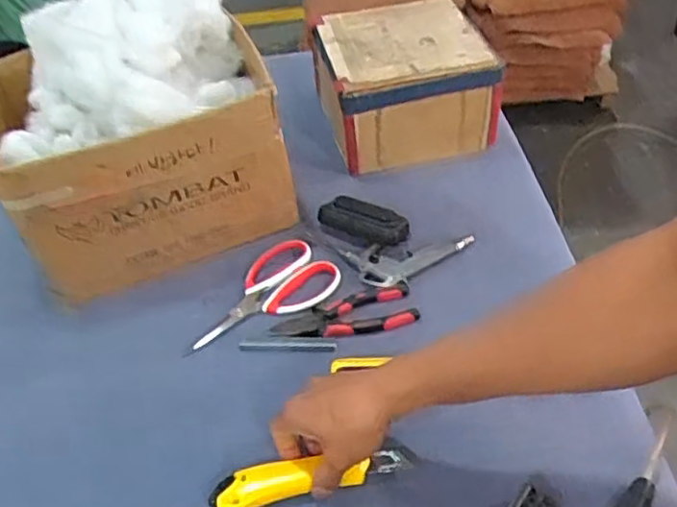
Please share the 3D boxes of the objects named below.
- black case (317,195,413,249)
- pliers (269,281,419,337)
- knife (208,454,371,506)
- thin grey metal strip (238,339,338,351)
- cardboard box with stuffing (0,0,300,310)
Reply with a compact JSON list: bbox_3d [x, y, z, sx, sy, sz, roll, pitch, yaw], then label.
[{"bbox_3d":[0.027,-0.036,0.789,0.111,0.025,0.051,21,50,27],"label":"black case"},{"bbox_3d":[0.005,0.063,0.708,0.149,0.011,0.058,-10,44,-3],"label":"pliers"},{"bbox_3d":[-0.044,0.195,0.574,0.131,0.011,0.037,-10,44,-7],"label":"knife"},{"bbox_3d":[-0.053,0.096,0.693,0.102,0.007,0.012,1,44,9],"label":"thin grey metal strip"},{"bbox_3d":[-0.236,-0.149,0.776,0.307,0.265,0.252,-20,45,-13],"label":"cardboard box with stuffing"}]

